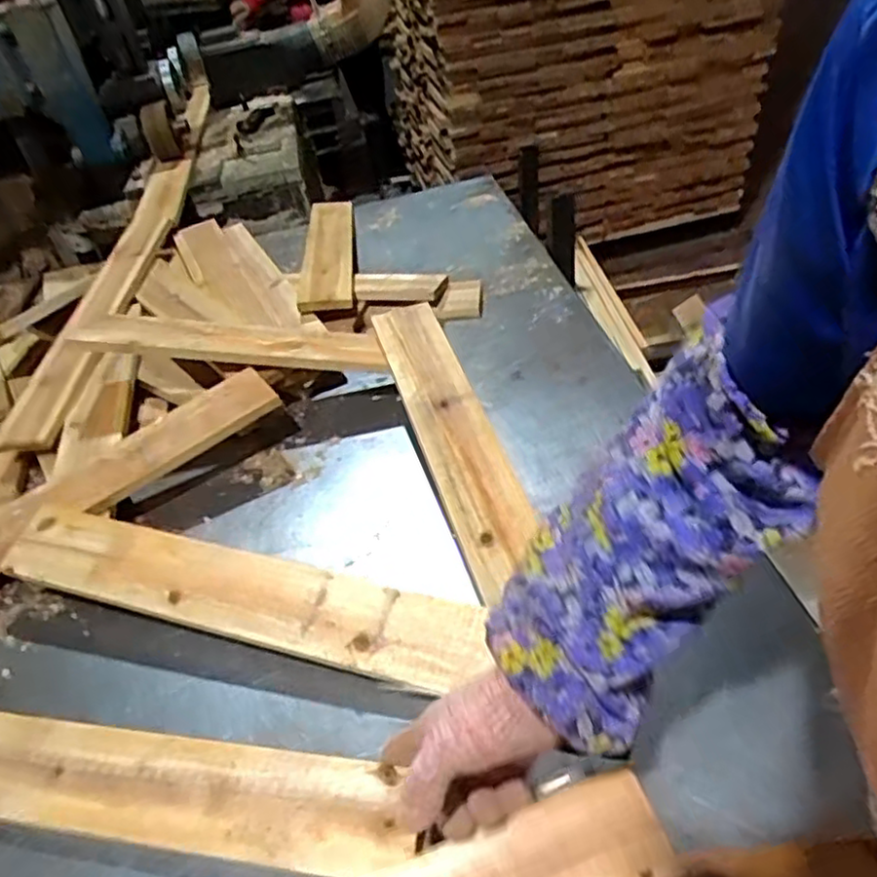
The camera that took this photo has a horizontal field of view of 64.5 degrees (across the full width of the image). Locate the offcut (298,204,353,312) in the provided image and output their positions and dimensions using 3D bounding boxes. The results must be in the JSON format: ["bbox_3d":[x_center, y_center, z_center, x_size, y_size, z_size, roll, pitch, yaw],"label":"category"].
[{"bbox_3d":[-0.197,-0.345,1.252,0.083,0.030,0.487,7,31,-11],"label":"offcut"}]

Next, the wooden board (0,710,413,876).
[{"bbox_3d":[-0.247,0.269,0.549,0.452,0.016,0.079,2,40,12],"label":"wooden board"}]

